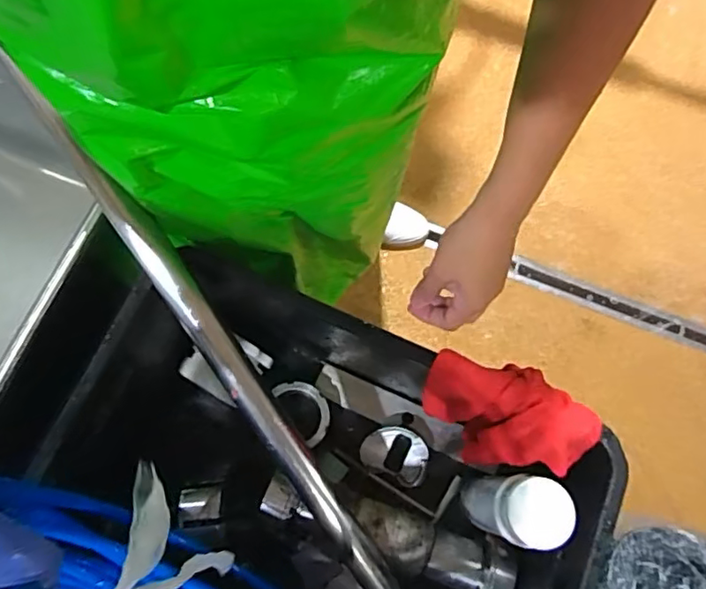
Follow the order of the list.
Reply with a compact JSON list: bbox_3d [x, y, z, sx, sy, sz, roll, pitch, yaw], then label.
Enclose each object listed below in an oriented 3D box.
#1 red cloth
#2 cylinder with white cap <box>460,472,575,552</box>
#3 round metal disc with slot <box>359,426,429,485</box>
[{"bbox_3d":[0.155,0.128,0.619,0.162,0.126,0.092,14,73,2],"label":"red cloth"},{"bbox_3d":[0.173,0.236,0.655,0.066,0.213,0.071,-3,73,-3],"label":"cylinder with white cap"},{"bbox_3d":[0.056,0.206,0.770,0.086,0.023,0.063,24,74,5],"label":"round metal disc with slot"}]

